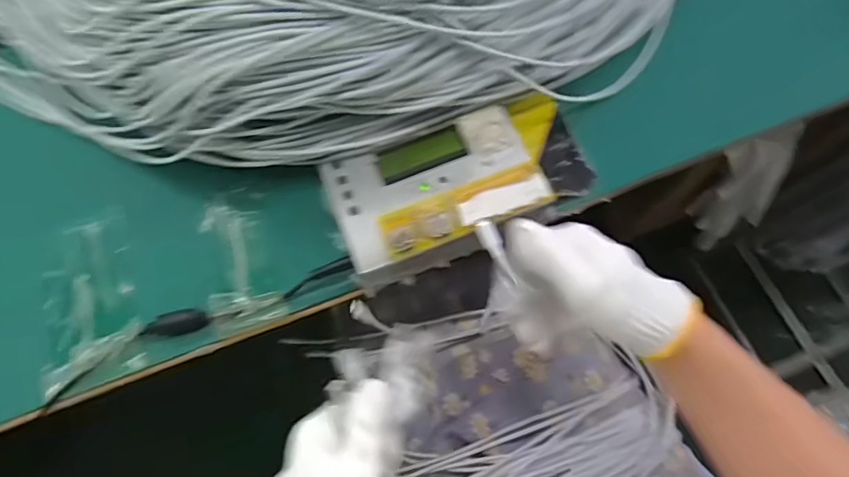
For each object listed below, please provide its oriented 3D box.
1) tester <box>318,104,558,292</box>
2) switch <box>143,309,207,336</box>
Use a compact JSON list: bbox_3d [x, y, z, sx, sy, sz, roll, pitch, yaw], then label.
[{"bbox_3d":[0.008,-0.034,0.354,0.142,0.037,0.101,-20,71,-5],"label":"tester"},{"bbox_3d":[-0.169,0.058,0.340,0.041,0.006,0.017,-8,71,-1],"label":"switch"}]

